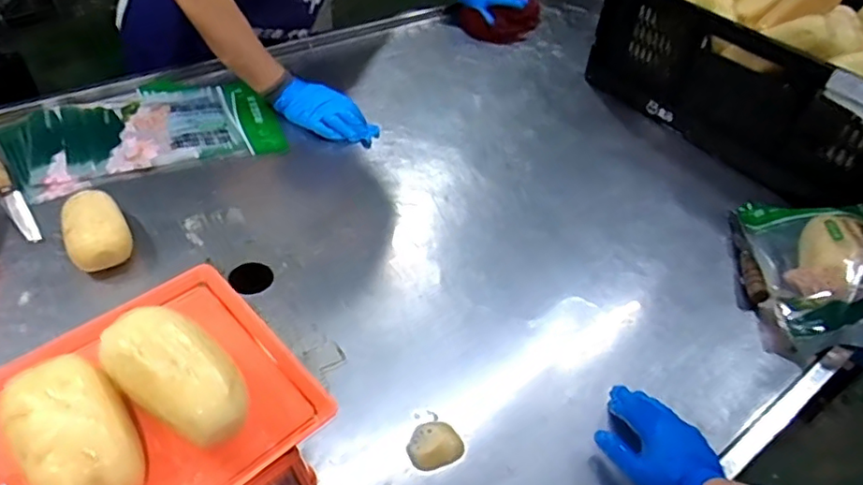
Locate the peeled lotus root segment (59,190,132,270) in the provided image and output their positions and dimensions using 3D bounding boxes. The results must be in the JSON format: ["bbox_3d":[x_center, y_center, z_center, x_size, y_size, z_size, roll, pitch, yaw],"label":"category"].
[{"bbox_3d":[-0.447,-0.008,0.785,0.075,0.063,0.110,-20,48,-24],"label":"peeled lotus root segment"}]

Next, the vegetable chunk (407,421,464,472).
[{"bbox_3d":[0.002,0.221,0.642,0.058,0.013,0.051,-15,47,-21],"label":"vegetable chunk"}]

